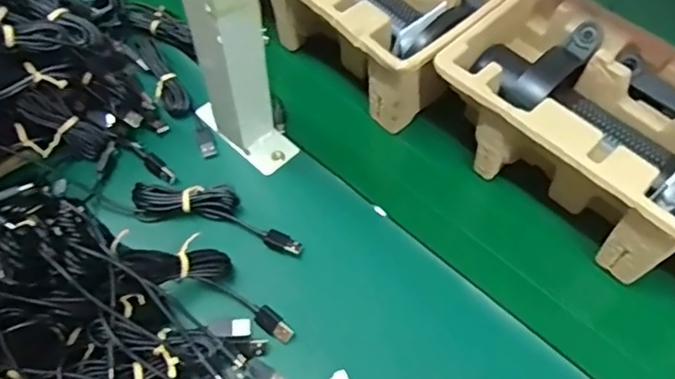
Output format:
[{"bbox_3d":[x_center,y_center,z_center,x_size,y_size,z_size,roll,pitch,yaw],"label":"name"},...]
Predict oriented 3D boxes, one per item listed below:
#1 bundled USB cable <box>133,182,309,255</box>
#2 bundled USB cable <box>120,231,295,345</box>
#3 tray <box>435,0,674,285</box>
[{"bbox_3d":[-0.096,0.016,0.487,0.145,0.022,0.040,14,56,7],"label":"bundled USB cable"},{"bbox_3d":[-0.089,0.069,0.444,0.131,0.020,0.048,31,57,-7],"label":"bundled USB cable"},{"bbox_3d":[0.199,-0.046,0.476,0.225,0.103,0.147,40,62,22],"label":"tray"}]

